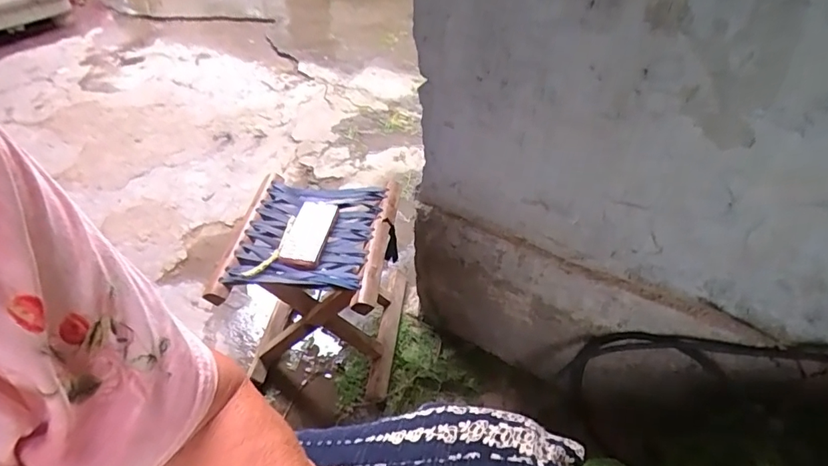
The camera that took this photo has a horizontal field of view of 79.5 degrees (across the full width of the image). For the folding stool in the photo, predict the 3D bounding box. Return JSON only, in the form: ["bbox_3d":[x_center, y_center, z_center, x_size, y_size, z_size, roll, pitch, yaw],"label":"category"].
[{"bbox_3d":[-0.147,0.079,0.808,0.238,0.240,0.236,7,40,5],"label":"folding stool"}]

